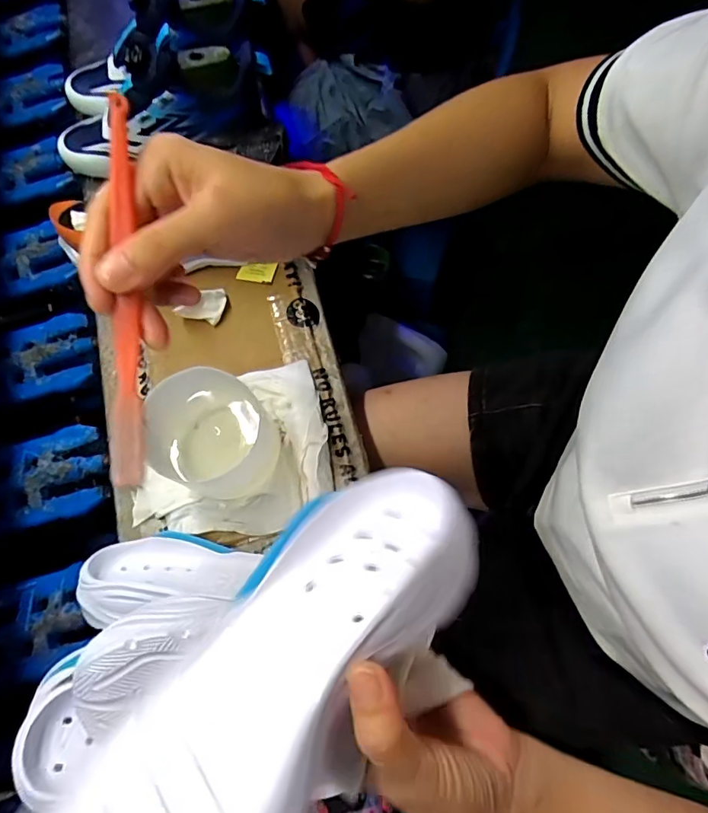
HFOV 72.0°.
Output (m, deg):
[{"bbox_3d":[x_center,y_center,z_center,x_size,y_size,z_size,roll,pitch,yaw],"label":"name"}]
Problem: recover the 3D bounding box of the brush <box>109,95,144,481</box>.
[{"bbox_3d":[-0.101,-0.051,0.216,0.014,0.015,0.170,-2,89,0],"label":"brush"}]

